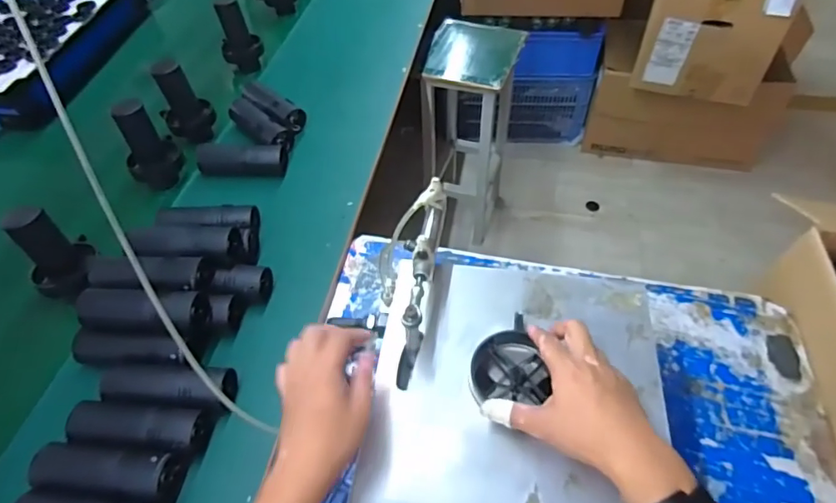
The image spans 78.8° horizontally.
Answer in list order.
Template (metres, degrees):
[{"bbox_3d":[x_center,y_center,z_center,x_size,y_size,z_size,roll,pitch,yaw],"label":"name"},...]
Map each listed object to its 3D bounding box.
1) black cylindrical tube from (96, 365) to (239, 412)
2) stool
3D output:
[{"bbox_3d":[-0.327,0.184,0.669,0.170,0.043,0.059,-2,51,1],"label":"black cylindrical tube"},{"bbox_3d":[0.167,-0.365,1.661,0.245,0.611,0.336,9,52,10],"label":"stool"}]

